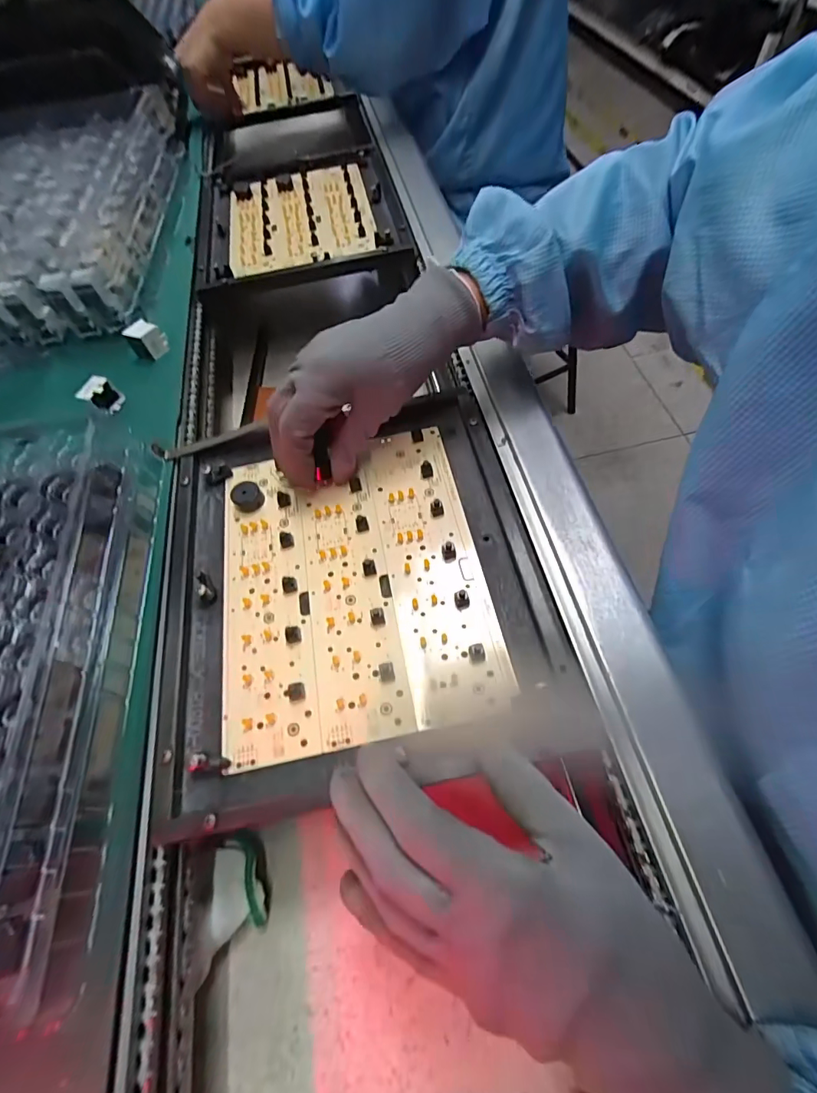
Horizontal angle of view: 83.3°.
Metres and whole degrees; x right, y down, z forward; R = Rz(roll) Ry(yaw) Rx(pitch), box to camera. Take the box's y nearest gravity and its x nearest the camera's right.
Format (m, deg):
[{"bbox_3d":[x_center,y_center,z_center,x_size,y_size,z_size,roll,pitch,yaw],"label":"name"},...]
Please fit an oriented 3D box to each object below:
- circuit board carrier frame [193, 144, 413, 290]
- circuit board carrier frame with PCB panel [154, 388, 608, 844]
[{"bbox_3d":[-0.138,-0.406,0.557,0.238,0.025,0.277,-12,62,-2],"label":"circuit board carrier frame"},{"bbox_3d":[-0.039,0.016,0.303,0.233,0.014,0.260,-12,62,-2],"label":"circuit board carrier frame with PCB panel"}]

